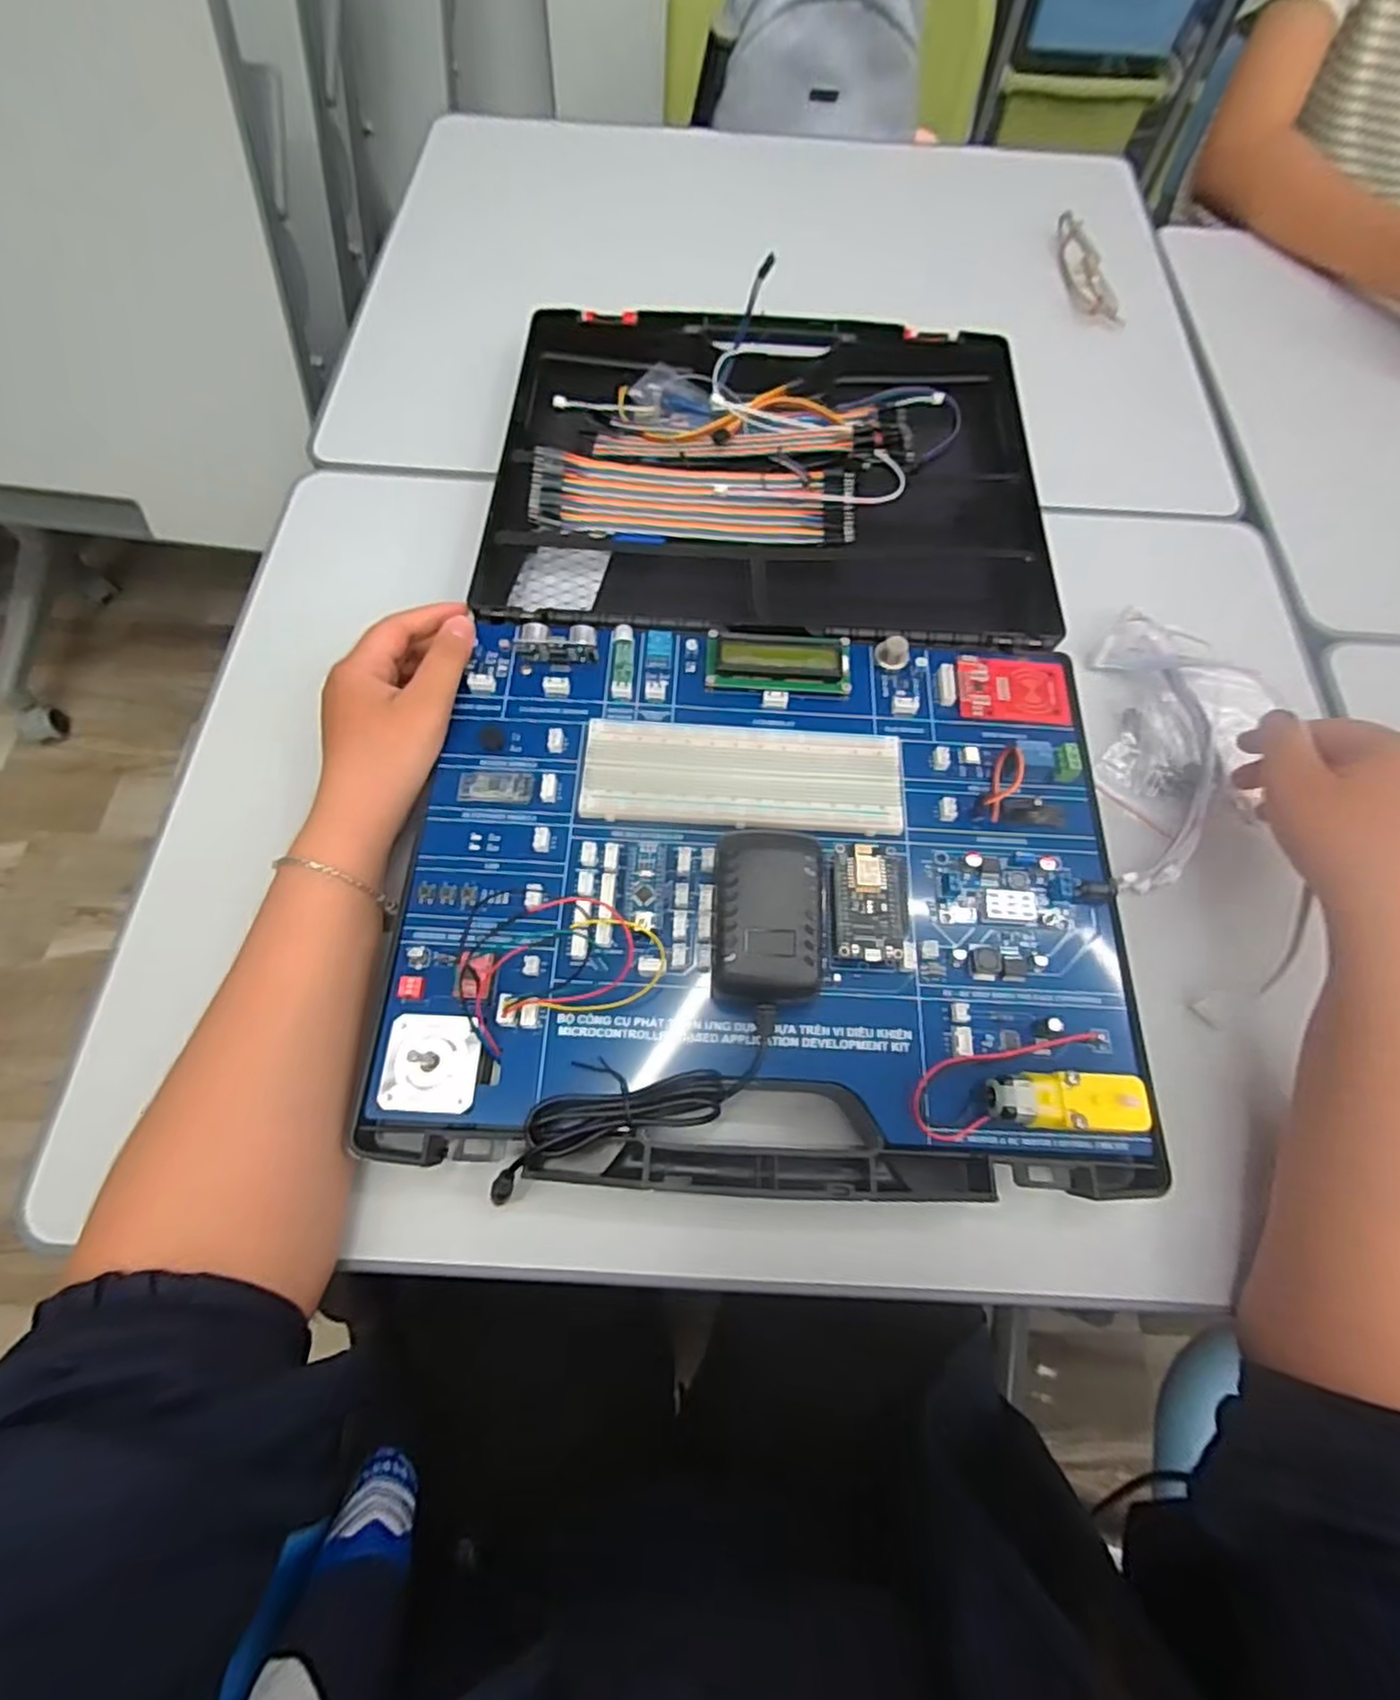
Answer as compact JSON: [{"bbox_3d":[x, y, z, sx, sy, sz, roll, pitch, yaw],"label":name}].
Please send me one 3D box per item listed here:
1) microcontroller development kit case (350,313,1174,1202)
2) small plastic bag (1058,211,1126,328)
[{"bbox_3d":[0.040,-0.121,0.409,0.349,0.058,0.564,3,67,-1],"label":"microcontroller development kit case"},{"bbox_3d":[0.335,-0.507,0.619,0.037,0.020,0.131,-7,67,-5],"label":"small plastic bag"}]

